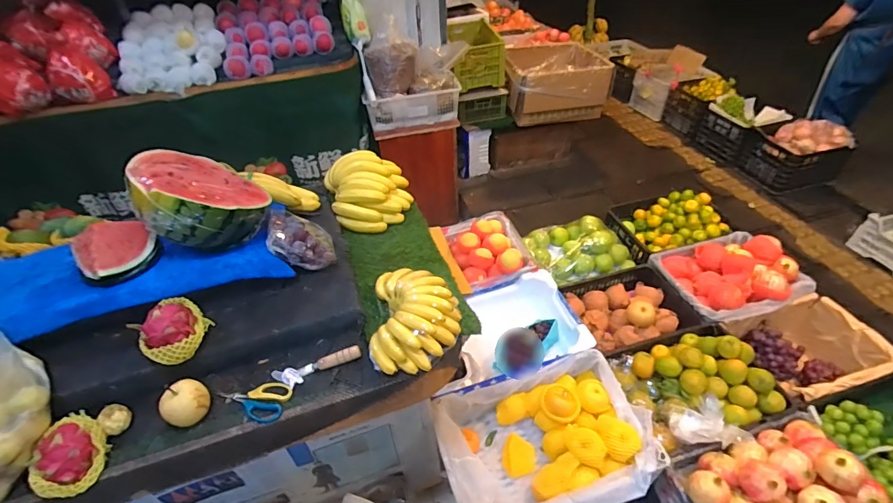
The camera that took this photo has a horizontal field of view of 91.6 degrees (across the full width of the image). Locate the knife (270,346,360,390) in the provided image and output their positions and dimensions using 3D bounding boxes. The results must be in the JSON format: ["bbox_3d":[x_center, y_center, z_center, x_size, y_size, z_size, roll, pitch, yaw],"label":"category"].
[{"bbox_3d":[-0.256,0.228,0.860,0.175,0.028,0.044,-12,43,-10],"label":"knife"}]

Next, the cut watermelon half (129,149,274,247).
[{"bbox_3d":[-0.515,-0.099,0.898,0.245,0.132,0.280,5,27,-44],"label":"cut watermelon half"}]

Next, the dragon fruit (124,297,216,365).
[{"bbox_3d":[-0.521,0.143,0.826,0.118,0.071,0.117,-2,42,2],"label":"dragon fruit"}]

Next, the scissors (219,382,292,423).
[{"bbox_3d":[-0.363,0.282,0.829,0.126,0.017,0.074,7,49,7],"label":"scissors"}]

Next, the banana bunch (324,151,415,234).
[{"bbox_3d":[-0.219,-0.178,1.233,0.227,0.115,0.242,-14,43,-11],"label":"banana bunch"}]

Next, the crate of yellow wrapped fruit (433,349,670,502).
[{"bbox_3d":[0.262,0.509,1.156,0.535,0.137,0.376,-13,43,-11],"label":"crate of yellow wrapped fruit"}]

